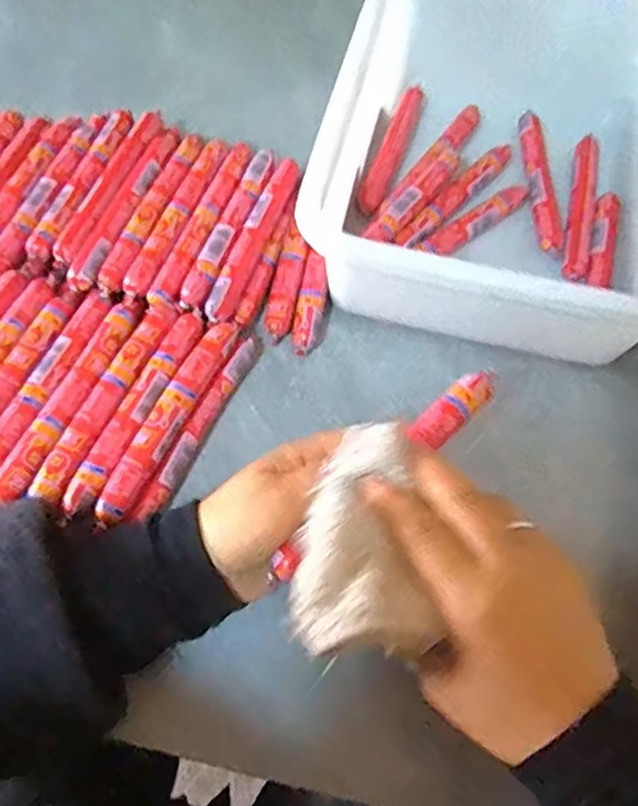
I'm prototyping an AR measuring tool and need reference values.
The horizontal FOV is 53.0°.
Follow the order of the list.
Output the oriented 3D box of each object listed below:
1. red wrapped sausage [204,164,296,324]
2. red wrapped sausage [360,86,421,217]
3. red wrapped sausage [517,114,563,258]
[{"bbox_3d":[-0.046,-0.120,0.474,0.017,0.021,0.153,19,62,8],"label":"red wrapped sausage"},{"bbox_3d":[0.062,-0.214,0.534,0.019,0.016,0.134,19,62,8],"label":"red wrapped sausage"},{"bbox_3d":[0.178,-0.182,0.521,0.019,0.013,0.149,1,61,-2],"label":"red wrapped sausage"}]

